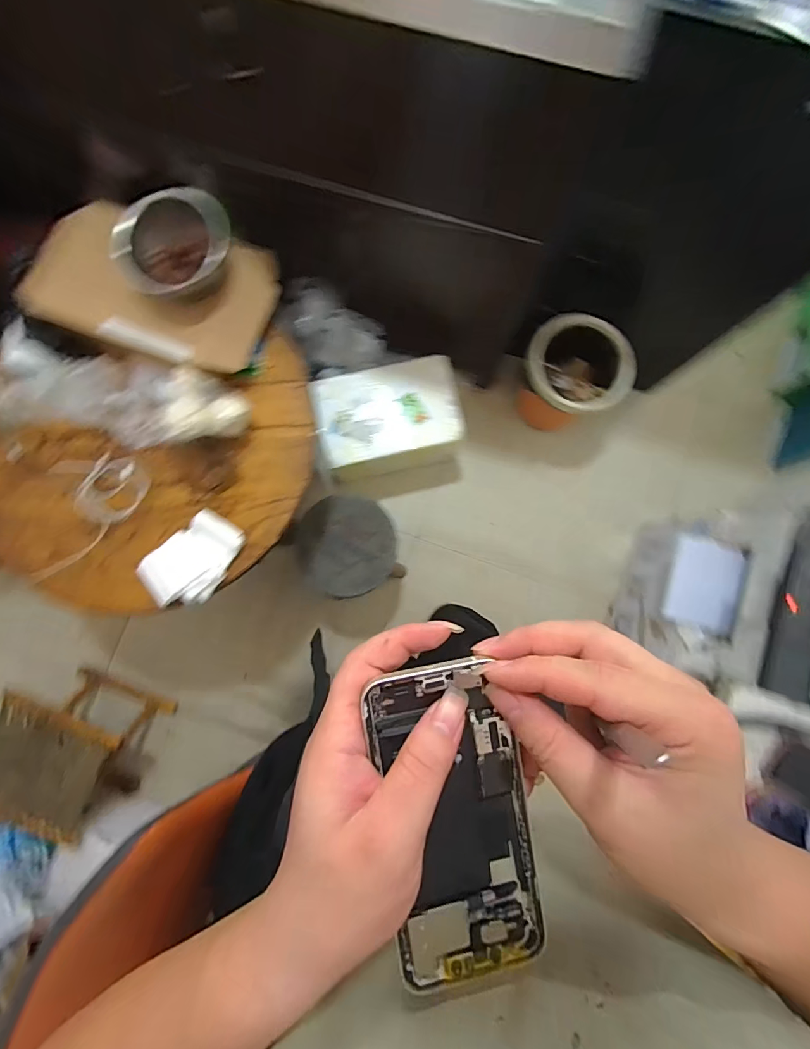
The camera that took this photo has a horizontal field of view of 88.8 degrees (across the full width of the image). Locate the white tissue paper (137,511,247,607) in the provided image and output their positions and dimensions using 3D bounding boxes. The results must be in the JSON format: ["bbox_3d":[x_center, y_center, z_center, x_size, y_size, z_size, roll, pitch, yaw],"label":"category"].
[{"bbox_3d":[-0.419,0.074,0.820,0.206,0.024,0.133,-43,86,-3],"label":"white tissue paper"}]

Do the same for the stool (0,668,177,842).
[{"bbox_3d":[-0.905,0.616,1.128,0.301,0.272,0.297,23,86,2],"label":"stool"}]

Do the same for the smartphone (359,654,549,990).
[{"bbox_3d":[0.025,0.141,0.199,0.069,0.014,0.150,-13,91,0],"label":"smartphone"}]

